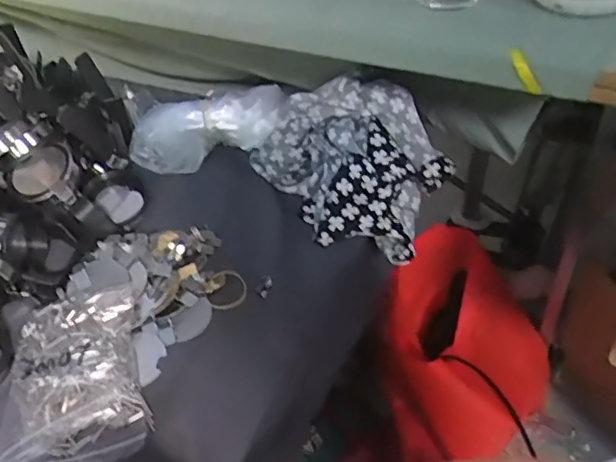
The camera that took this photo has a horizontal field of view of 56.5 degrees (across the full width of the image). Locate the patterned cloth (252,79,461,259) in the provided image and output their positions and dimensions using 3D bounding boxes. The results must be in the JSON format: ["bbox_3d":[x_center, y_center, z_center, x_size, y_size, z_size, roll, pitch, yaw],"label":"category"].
[{"bbox_3d":[0.054,-0.077,0.642,0.171,0.120,0.196,-25,46,-20],"label":"patterned cloth"}]

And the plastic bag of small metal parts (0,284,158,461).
[{"bbox_3d":[-0.195,0.119,0.483,0.116,0.030,0.159,-9,43,-4],"label":"plastic bag of small metal parts"}]

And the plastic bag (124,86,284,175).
[{"bbox_3d":[-0.119,-0.123,0.690,0.190,0.060,0.084,-15,42,9],"label":"plastic bag"}]

